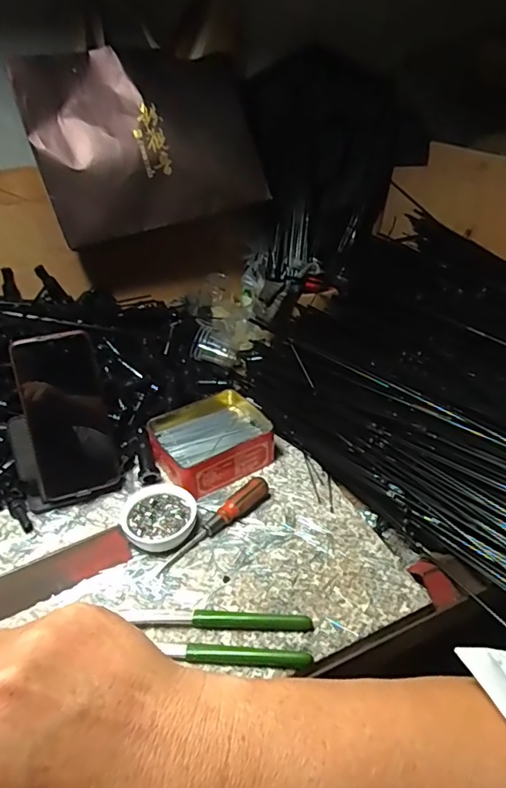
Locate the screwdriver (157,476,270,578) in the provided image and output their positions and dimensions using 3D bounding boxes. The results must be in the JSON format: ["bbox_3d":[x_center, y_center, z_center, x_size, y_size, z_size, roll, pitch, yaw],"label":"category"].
[{"bbox_3d":[-0.037,0.127,0.514,0.137,0.024,0.018,-30,44,-32],"label":"screwdriver"}]

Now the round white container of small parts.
[{"bbox_3d":[-0.095,0.122,0.520,0.072,0.017,0.077,-2,36,1],"label":"round white container of small parts"}]

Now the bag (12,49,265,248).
[{"bbox_3d":[-0.134,-0.332,0.678,0.292,0.212,0.072,-20,19,-16],"label":"bag"}]

